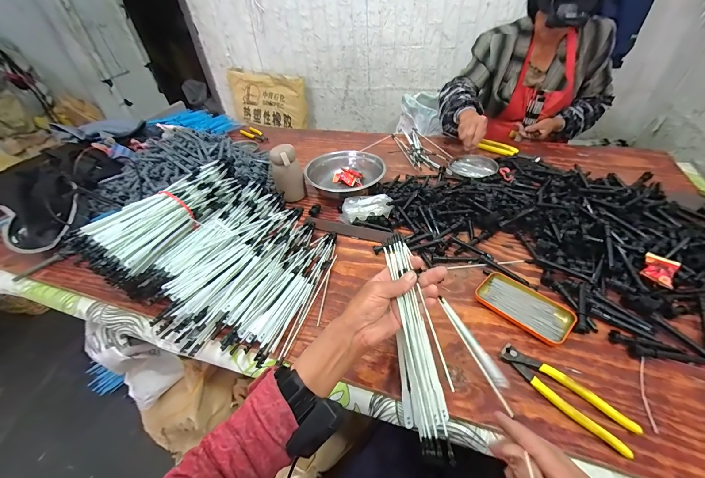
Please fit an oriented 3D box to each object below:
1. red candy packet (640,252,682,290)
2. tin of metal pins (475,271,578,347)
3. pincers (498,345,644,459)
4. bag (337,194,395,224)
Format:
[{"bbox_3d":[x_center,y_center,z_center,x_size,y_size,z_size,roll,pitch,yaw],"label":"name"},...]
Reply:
[{"bbox_3d":[0.533,0.052,0.512,0.044,0.011,0.073,28,51,36],"label":"red candy packet"},{"bbox_3d":[0.291,0.110,0.502,0.080,0.018,0.141,-36,49,-30],"label":"tin of metal pins"},{"bbox_3d":[0.285,0.208,0.404,0.048,0.016,0.163,-31,48,-26],"label":"pincers"},{"bbox_3d":[0.032,-0.069,0.721,0.128,0.045,0.073,-5,41,1],"label":"bag"}]

